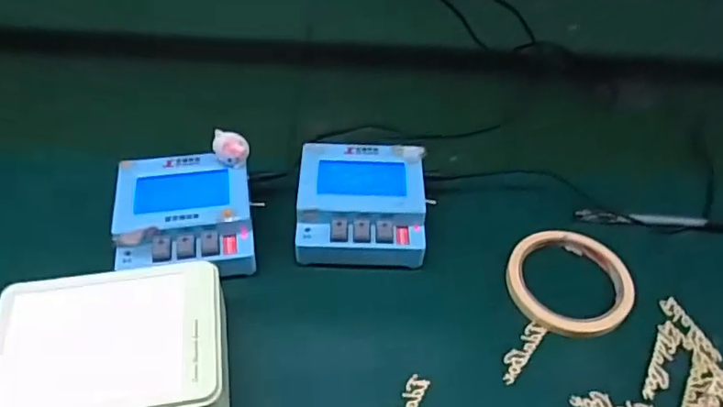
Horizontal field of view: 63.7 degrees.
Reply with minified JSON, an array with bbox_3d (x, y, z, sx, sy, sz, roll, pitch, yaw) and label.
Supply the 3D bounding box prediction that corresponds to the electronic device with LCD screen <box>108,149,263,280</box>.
[{"bbox_3d":[-0.136,0.013,0.459,0.102,0.049,0.095,-3,47,-6],"label":"electronic device with LCD screen"}]

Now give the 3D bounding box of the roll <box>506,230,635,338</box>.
[{"bbox_3d":[0.163,0.062,0.460,0.092,0.015,0.095,1,47,-2],"label":"roll"}]

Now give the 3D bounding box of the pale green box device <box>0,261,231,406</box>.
[{"bbox_3d":[-0.160,0.103,0.380,0.137,0.058,0.105,-5,47,-8],"label":"pale green box device"}]

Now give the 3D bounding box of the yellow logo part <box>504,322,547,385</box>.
[{"bbox_3d":[0.116,0.107,0.423,0.014,0.005,0.054,33,53,25],"label":"yellow logo part"}]

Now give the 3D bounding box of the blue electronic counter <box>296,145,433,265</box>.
[{"bbox_3d":[0.000,0.002,0.481,0.101,0.050,0.099,0,47,-3],"label":"blue electronic counter"}]

